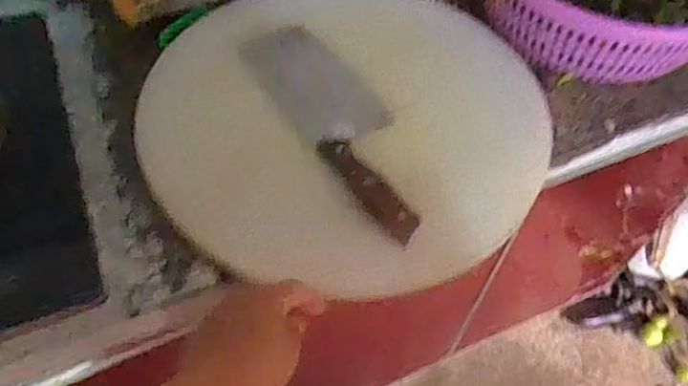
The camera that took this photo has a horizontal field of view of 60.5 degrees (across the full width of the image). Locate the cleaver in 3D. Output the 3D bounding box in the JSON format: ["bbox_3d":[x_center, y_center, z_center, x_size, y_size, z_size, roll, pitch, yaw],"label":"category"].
[{"bbox_3d":[0.003,-0.071,0.559,0.091,0.030,0.259,-31,62,-23],"label":"cleaver"}]

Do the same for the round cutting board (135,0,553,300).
[{"bbox_3d":[-0.001,-0.072,0.553,0.355,0.038,0.332,-7,65,-10],"label":"round cutting board"}]

